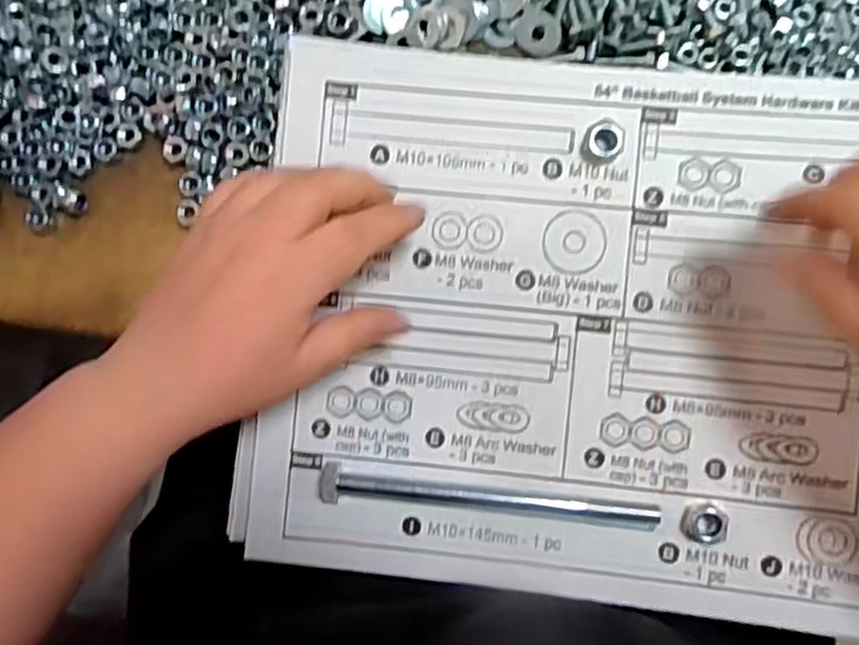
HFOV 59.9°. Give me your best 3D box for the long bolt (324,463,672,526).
[{"bbox_3d":[0.027,0.079,0.332,0.149,0.017,0.014,4,88,6],"label":"long bolt"}]

